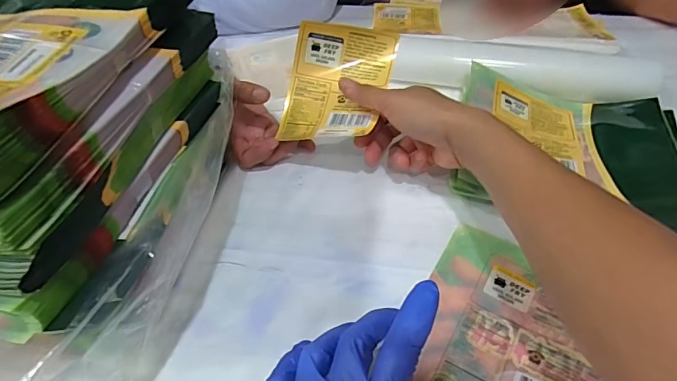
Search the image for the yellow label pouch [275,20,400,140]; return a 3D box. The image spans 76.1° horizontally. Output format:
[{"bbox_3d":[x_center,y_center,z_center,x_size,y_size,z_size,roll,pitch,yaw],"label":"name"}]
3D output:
[{"bbox_3d":[-0.002,-0.109,0.431,0.097,0.034,0.123,11,79,13],"label":"yellow label pouch"}]

